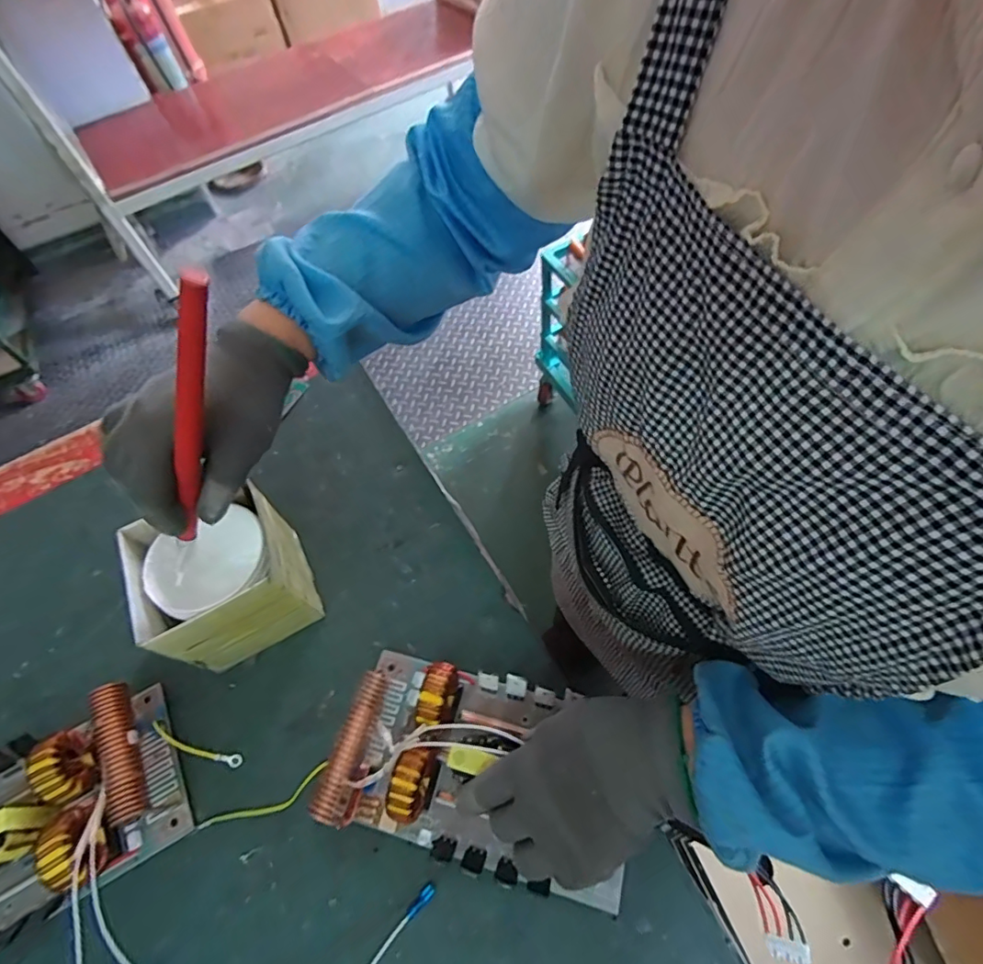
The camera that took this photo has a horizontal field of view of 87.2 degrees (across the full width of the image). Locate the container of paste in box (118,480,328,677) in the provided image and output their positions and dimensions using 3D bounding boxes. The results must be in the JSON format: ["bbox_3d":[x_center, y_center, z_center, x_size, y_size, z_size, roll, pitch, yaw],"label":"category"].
[{"bbox_3d":[-0.226,0.082,0.450,0.111,0.106,0.110,-27,61,-11],"label":"container of paste in box"}]

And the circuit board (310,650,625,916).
[{"bbox_3d":[-0.010,0.210,0.384,0.212,0.062,0.128,10,61,10],"label":"circuit board"}]

